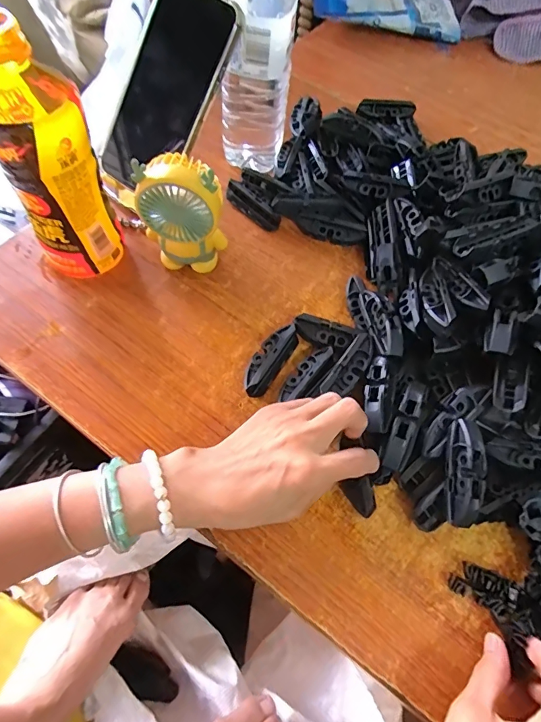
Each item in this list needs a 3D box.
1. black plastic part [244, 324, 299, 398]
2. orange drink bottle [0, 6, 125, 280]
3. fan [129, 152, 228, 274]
[{"bbox_3d":[0.000,-0.001,0.364,0.023,0.020,0.068,30,64,11],"label":"black plastic part"},{"bbox_3d":[-0.169,-0.150,0.334,0.070,0.185,0.075,-31,68,-19],"label":"orange drink bottle"},{"bbox_3d":[-0.072,-0.123,0.372,0.065,0.110,0.038,9,62,0],"label":"fan"}]

